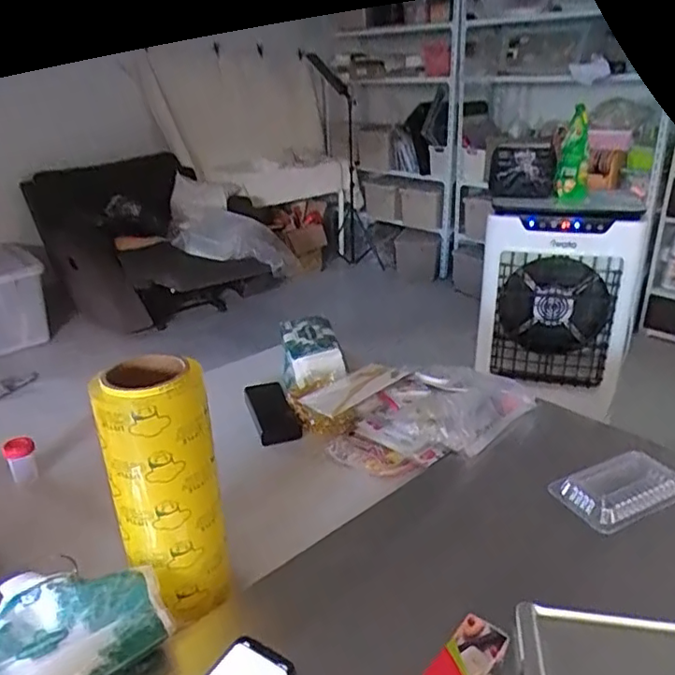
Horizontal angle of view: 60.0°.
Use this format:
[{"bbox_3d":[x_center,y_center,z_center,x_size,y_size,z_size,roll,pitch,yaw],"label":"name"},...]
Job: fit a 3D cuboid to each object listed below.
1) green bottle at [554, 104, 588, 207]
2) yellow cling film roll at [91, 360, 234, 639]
[{"bbox_3d":[0.662,-0.500,1.630,0.081,0.252,0.078,9,27,23],"label":"green bottle"},{"bbox_3d":[-0.188,0.165,0.636,0.110,0.275,0.094,15,30,33],"label":"yellow cling film roll"}]

